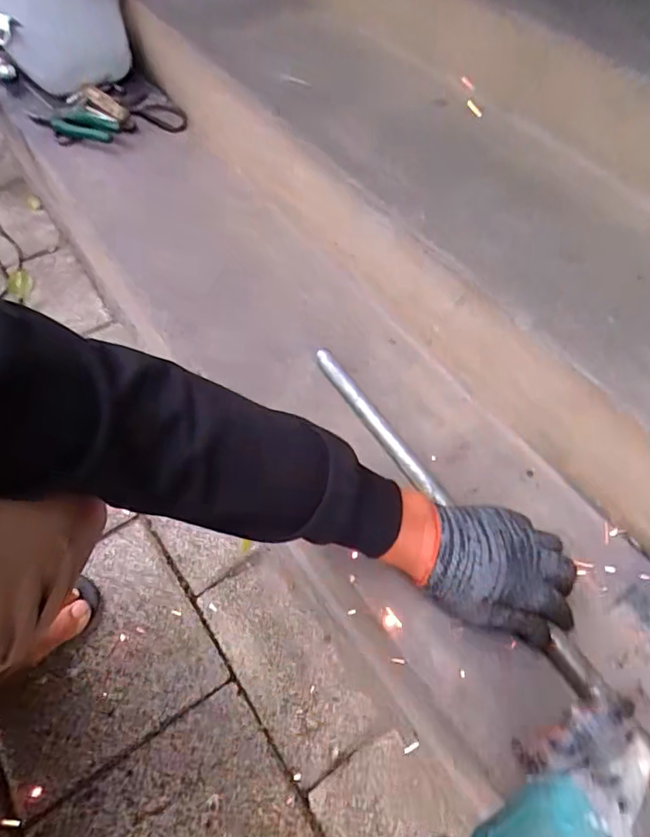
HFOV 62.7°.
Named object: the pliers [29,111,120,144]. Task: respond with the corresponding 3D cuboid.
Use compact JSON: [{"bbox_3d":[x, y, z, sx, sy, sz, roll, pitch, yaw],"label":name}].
[{"bbox_3d":[-0.419,-0.497,0.897,0.167,0.022,0.038,21,58,11],"label":"pliers"}]

